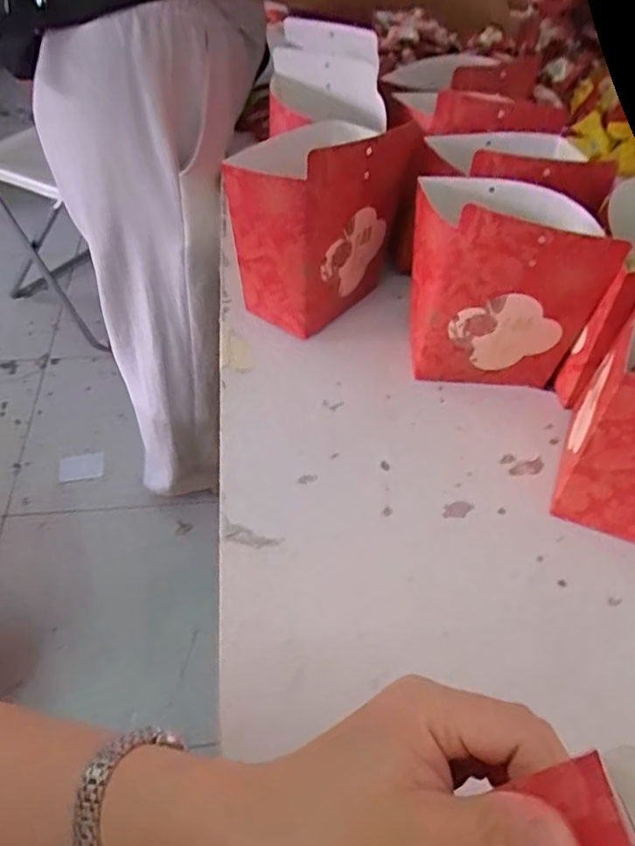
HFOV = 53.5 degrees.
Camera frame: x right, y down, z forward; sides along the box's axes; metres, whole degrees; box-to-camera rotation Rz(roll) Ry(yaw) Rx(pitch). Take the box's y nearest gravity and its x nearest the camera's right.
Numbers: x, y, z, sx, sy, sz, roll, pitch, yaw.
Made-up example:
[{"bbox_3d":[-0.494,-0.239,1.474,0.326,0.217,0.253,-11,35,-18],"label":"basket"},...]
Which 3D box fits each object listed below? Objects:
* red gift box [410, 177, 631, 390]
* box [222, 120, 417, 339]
[{"bbox_3d":[0.127,-0.093,0.448,0.121,0.145,0.070,13,48,8],"label":"red gift box"},{"bbox_3d":[-0.001,-0.158,0.499,0.126,0.151,0.077,-34,58,-30],"label":"box"}]

